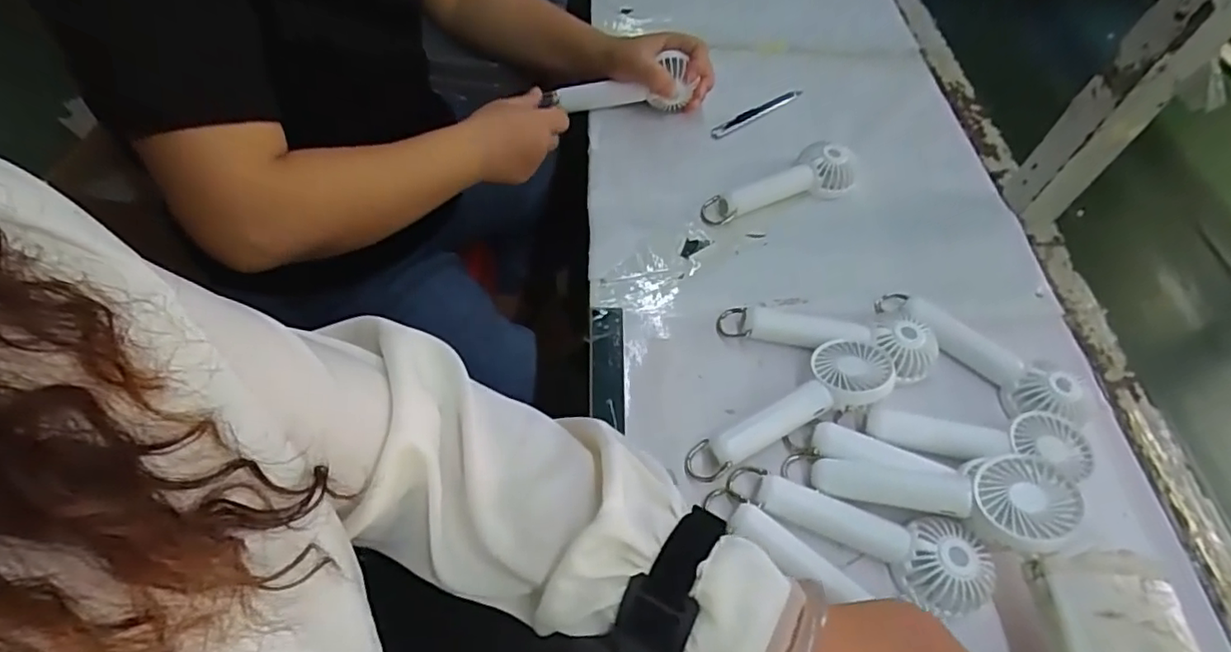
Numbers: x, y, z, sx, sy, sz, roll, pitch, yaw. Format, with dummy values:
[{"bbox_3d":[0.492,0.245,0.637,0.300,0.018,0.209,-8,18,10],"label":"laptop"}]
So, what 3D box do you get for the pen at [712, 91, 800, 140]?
[{"bbox_3d":[0.155,-0.231,0.661,0.137,0.007,0.013,-33,68,-22],"label":"pen"}]

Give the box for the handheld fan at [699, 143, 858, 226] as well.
[{"bbox_3d":[0.152,-0.136,0.577,0.151,0.033,0.050,-14,63,-13],"label":"handheld fan"}]

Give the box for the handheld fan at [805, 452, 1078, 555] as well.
[{"bbox_3d":[0.206,0.110,0.394,0.145,0.035,0.055,0,50,29],"label":"handheld fan"}]

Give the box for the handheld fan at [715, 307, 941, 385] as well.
[{"bbox_3d":[0.164,0.008,0.478,0.162,0.029,0.049,11,60,0],"label":"handheld fan"}]

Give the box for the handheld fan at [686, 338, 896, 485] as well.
[{"bbox_3d":[0.128,0.061,0.433,0.170,0.038,0.056,-30,61,-21],"label":"handheld fan"}]

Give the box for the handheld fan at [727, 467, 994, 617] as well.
[{"bbox_3d":[0.154,0.132,0.394,0.160,0.027,0.053,22,61,7],"label":"handheld fan"}]

